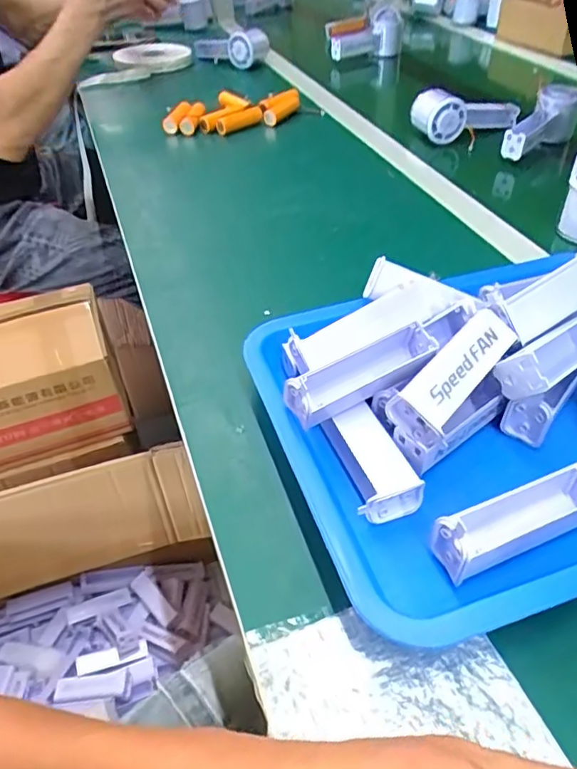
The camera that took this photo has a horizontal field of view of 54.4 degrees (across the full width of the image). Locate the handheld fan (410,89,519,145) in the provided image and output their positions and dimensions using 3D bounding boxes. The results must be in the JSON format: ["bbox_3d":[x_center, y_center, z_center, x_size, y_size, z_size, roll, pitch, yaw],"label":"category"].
[{"bbox_3d":[0.256,-0.404,0.823,0.170,0.051,0.066,-20,47,-17],"label":"handheld fan"}]

